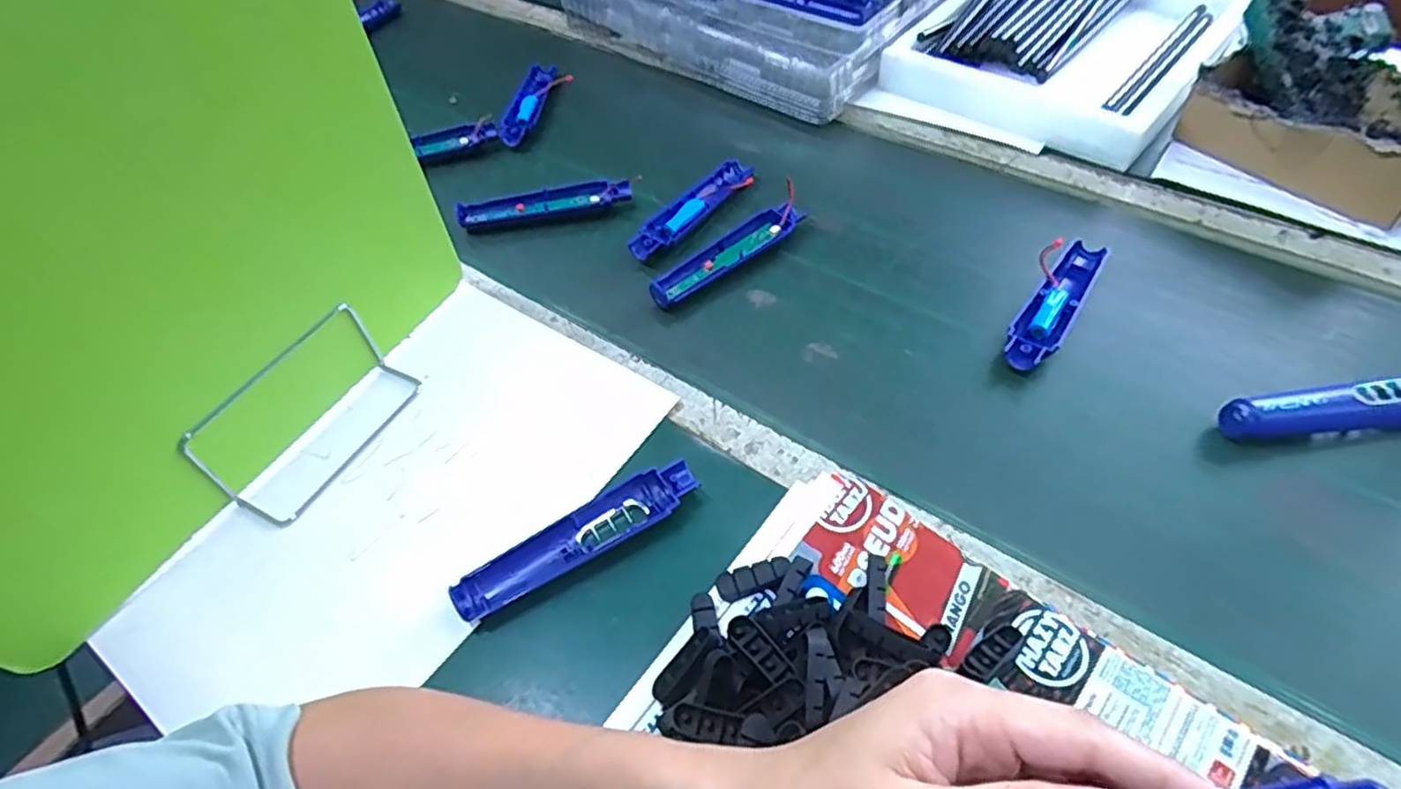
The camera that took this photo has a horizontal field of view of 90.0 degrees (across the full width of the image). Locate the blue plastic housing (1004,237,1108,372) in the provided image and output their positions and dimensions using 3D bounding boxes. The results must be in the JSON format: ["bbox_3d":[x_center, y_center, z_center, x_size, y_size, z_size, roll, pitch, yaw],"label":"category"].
[{"bbox_3d":[0.301,-0.076,0.589,0.038,0.018,0.163,32,60,25],"label":"blue plastic housing"}]

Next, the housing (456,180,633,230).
[{"bbox_3d":[-0.158,-0.194,0.718,0.172,0.025,0.029,-8,52,-2],"label":"housing"}]

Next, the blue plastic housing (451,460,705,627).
[{"bbox_3d":[-0.081,0.096,0.472,0.172,0.019,0.038,-26,54,-15],"label":"blue plastic housing"}]

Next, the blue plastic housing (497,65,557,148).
[{"bbox_3d":[-0.205,-0.349,0.840,0.031,0.023,0.168,5,52,8],"label":"blue plastic housing"}]

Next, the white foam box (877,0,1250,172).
[{"bbox_3d":[0.432,-0.420,0.821,0.297,0.057,0.395,31,60,25],"label":"white foam box"}]

